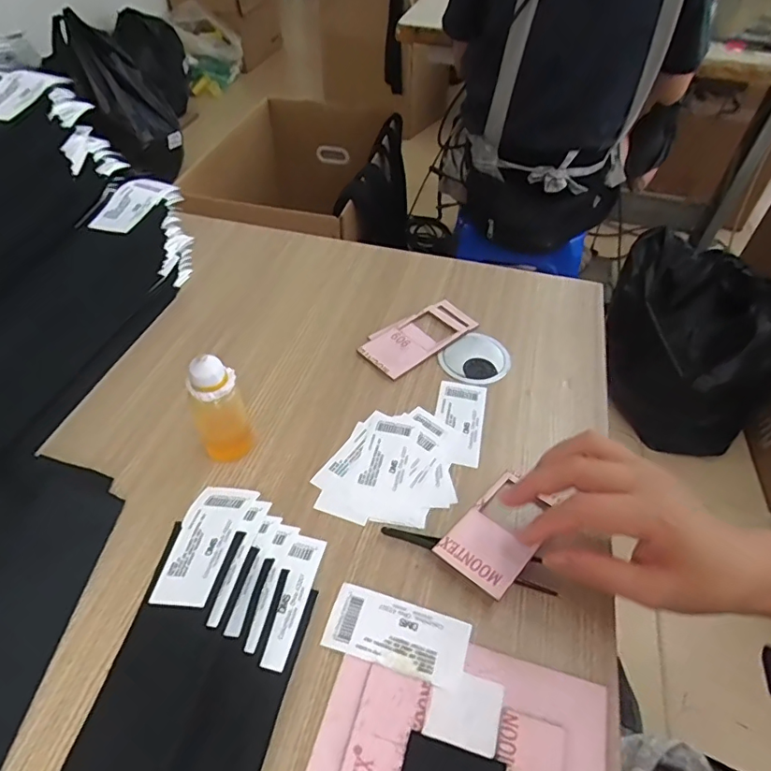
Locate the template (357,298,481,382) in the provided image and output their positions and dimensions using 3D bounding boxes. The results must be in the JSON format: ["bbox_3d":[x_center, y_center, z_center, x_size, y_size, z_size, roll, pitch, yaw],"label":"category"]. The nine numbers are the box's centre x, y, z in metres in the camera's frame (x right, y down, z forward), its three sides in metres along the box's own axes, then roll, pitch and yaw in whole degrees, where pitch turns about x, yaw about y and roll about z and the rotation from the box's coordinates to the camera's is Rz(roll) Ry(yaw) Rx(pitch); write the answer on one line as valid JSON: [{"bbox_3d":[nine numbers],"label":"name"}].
[{"bbox_3d":[0.031,-0.049,0.500,0.115,0.006,0.058,-35,56,-29],"label":"template"}]

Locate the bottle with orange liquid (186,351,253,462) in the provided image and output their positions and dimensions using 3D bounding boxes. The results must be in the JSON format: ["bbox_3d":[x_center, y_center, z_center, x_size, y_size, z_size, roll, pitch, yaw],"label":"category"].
[{"bbox_3d":[-0.120,0.013,0.379,0.035,0.095,0.039,-16,49,-15],"label":"bottle with orange liquid"}]

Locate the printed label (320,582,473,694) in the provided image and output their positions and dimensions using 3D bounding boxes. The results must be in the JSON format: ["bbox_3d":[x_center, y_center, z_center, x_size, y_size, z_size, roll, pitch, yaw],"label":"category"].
[{"bbox_3d":[0.007,0.149,0.316,0.083,0.004,0.039,15,48,13],"label":"printed label"}]

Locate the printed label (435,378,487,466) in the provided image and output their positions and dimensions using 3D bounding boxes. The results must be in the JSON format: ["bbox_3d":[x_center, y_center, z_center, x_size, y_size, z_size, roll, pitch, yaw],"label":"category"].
[{"bbox_3d":[0.061,0.029,0.435,0.039,0.004,0.083,9,47,8],"label":"printed label"}]

